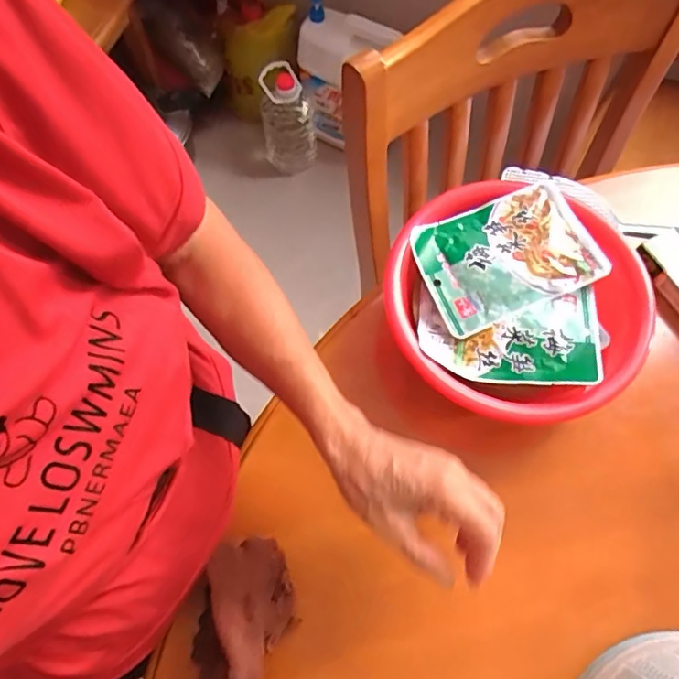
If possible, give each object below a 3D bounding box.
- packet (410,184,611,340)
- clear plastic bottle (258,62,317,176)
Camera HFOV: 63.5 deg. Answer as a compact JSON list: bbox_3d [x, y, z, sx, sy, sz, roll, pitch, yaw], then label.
[{"bbox_3d":[0.152,-0.077,0.505,0.147,0.023,0.113,-22,71,-9],"label":"packet"},{"bbox_3d":[-0.133,-0.556,1.436,0.135,0.304,0.112,-6,69,-3],"label":"clear plastic bottle"}]

